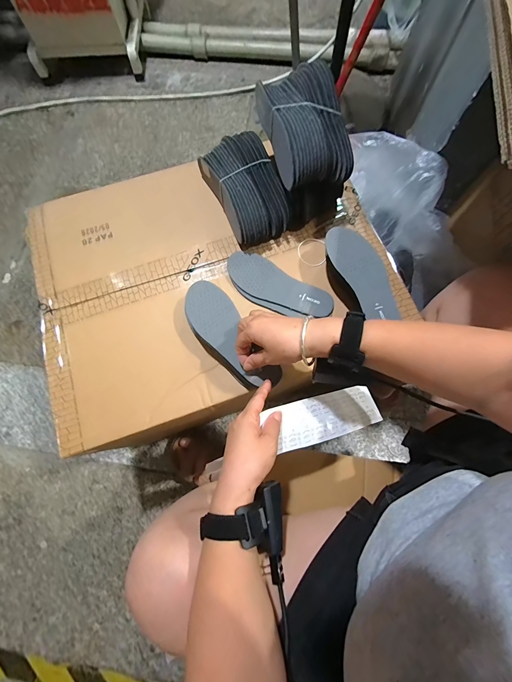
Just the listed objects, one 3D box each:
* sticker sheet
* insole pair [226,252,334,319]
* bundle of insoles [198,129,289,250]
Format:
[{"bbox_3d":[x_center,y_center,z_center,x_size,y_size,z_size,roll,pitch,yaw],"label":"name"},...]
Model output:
[{"bbox_3d":[0.103,0.108,0.413,0.191,0.021,0.058,-8,71,-27],"label":"sticker sheet"},{"bbox_3d":[0.034,-0.090,0.485,0.190,0.009,0.076,29,76,10],"label":"insole pair"},{"bbox_3d":[-0.017,-0.268,0.509,0.104,0.072,0.194,-24,74,-5],"label":"bundle of insoles"}]

